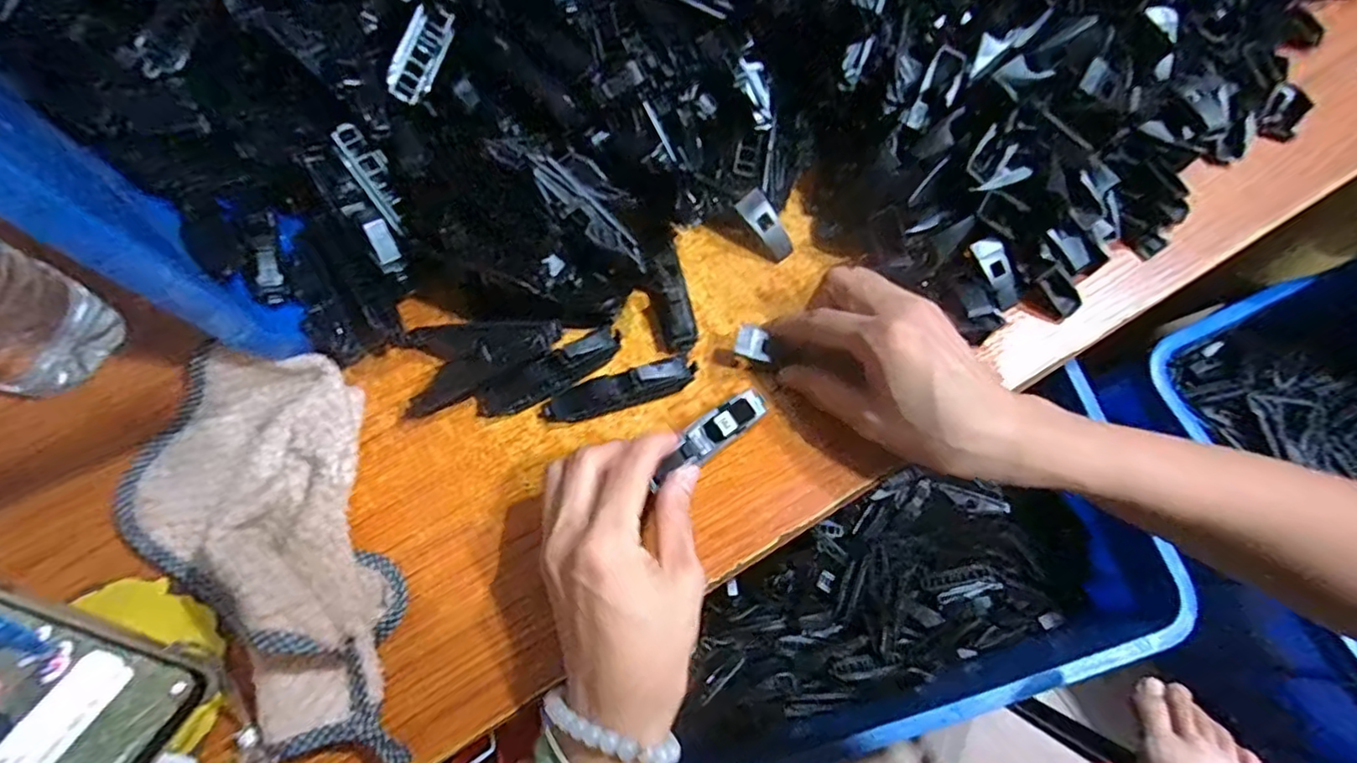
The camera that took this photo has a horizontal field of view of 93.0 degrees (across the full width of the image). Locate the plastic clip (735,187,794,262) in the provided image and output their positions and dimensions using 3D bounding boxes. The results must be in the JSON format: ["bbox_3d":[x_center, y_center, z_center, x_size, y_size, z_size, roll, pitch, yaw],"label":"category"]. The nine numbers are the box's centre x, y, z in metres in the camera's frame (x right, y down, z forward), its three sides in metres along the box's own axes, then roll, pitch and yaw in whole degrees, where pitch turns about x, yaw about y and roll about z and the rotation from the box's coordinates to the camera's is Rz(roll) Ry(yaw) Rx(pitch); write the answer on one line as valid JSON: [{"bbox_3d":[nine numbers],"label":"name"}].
[{"bbox_3d":[0.050,-0.088,0.366,0.016,0.007,0.042,-40,106,-12],"label":"plastic clip"}]

